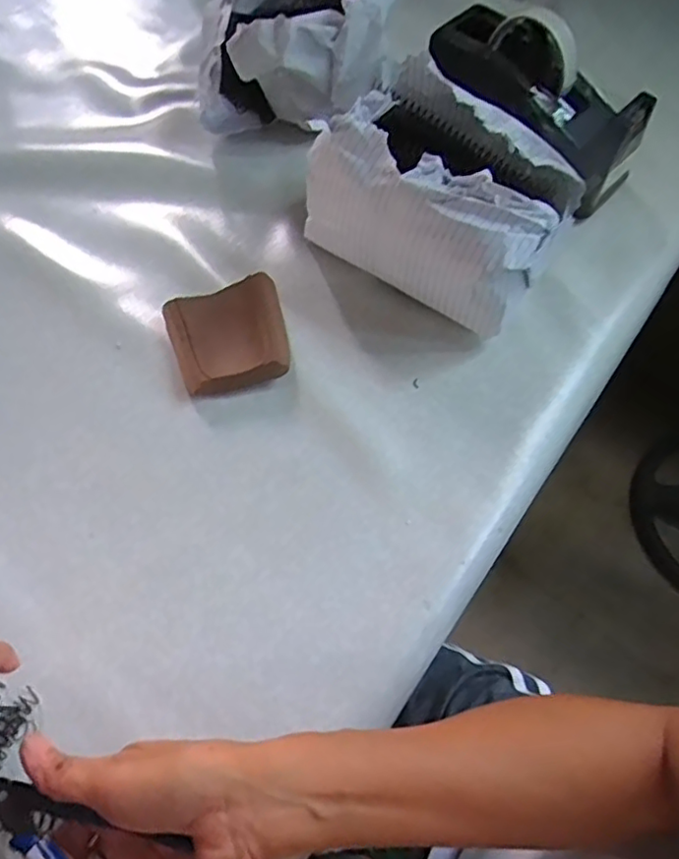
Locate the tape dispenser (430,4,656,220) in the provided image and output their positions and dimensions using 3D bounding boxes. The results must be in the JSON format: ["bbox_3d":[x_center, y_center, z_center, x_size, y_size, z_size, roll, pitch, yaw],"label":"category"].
[{"bbox_3d":[0.178,-0.300,0.531,0.211,0.080,0.077,43,69,4],"label":"tape dispenser"}]

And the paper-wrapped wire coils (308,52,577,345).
[{"bbox_3d":[0.081,-0.180,0.487,0.181,0.111,0.129,33,66,16],"label":"paper-wrapped wire coils"}]

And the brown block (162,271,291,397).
[{"bbox_3d":[-0.084,-0.071,0.471,0.086,0.022,0.093,-17,63,-9],"label":"brown block"}]

